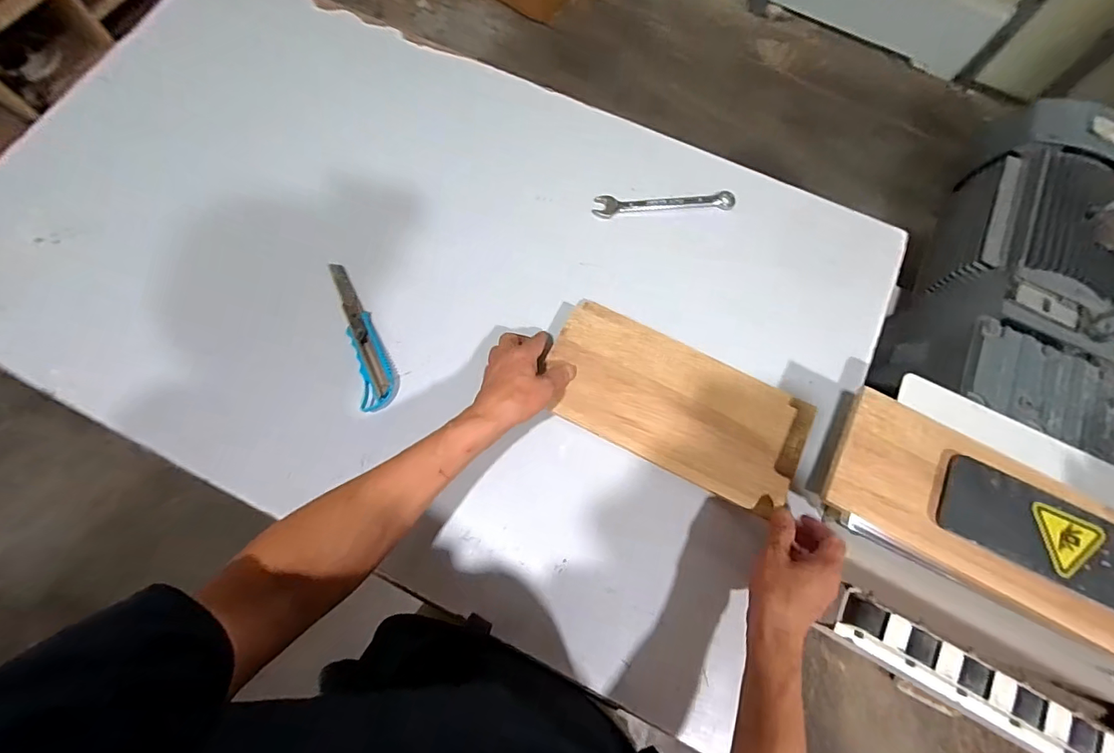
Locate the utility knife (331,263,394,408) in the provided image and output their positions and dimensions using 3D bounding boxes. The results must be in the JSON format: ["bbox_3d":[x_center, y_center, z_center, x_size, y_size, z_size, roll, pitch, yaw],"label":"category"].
[{"bbox_3d":[-0.243,-0.059,0.600,0.043,0.021,0.204,-18,75,-7],"label":"utility knife"}]

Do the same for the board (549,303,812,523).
[{"bbox_3d":[0.134,0.031,0.554,0.301,0.022,0.147,28,74,7],"label":"board"}]

